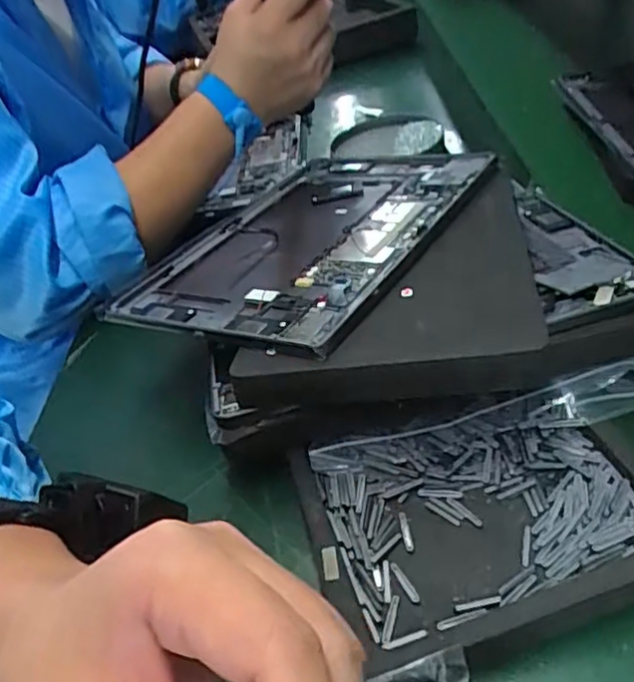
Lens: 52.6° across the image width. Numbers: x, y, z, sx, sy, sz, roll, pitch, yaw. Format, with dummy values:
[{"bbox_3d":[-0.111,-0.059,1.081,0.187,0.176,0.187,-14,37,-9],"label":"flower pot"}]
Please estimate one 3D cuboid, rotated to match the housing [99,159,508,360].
[{"bbox_3d":[-0.007,-0.071,0.435,0.177,0.010,0.244,11,42,34],"label":"housing"}]

